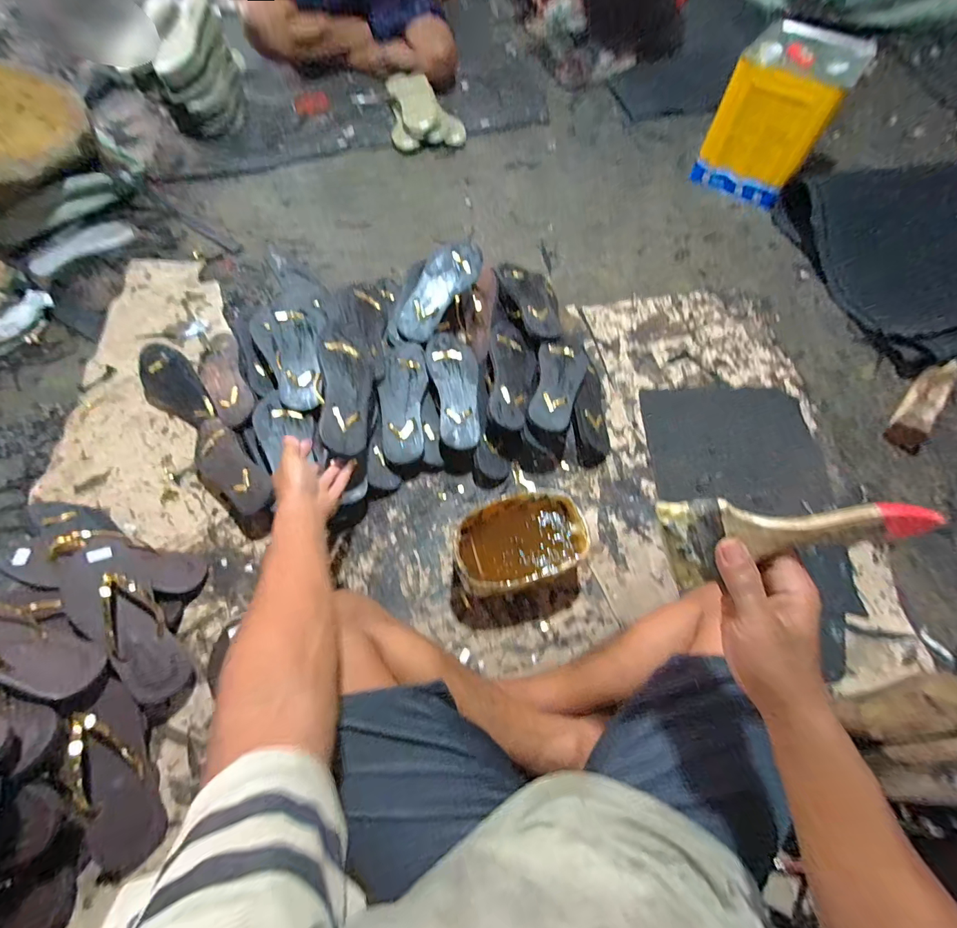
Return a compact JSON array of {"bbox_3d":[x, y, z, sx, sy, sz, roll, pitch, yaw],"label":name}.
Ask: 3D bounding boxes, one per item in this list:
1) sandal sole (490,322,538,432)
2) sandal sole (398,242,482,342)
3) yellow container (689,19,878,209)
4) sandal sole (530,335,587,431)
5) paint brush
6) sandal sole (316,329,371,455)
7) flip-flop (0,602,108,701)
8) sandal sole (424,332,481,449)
[{"bbox_3d":[0.063,-0.171,0.775,0.083,0.037,0.248,1,65,0],"label":"sandal sole"},{"bbox_3d":[-0.080,-0.347,0.851,0.089,0.028,0.233,34,80,-8],"label":"sandal sole"},{"bbox_3d":[0.752,-0.877,1.079,0.243,0.255,0.282,35,69,15],"label":"yellow container"},{"bbox_3d":[0.146,-0.150,0.762,0.085,0.025,0.197,10,65,4],"label":"sandal sole"},{"bbox_3d":[0.220,0.052,0.307,0.157,0.012,0.073,-13,102,23],"label":"paint brush"},{"bbox_3d":[-0.204,-0.119,0.658,0.074,0.019,0.212,3,69,-27],"label":"sandal sole"},{"bbox_3d":[-0.564,0.207,0.488,0.227,0.076,0.085,22,64,-17],"label":"flip-flop"},{"bbox_3d":[-0.041,-0.134,0.757,0.086,0.032,0.219,-6,65,-4],"label":"sandal sole"}]

